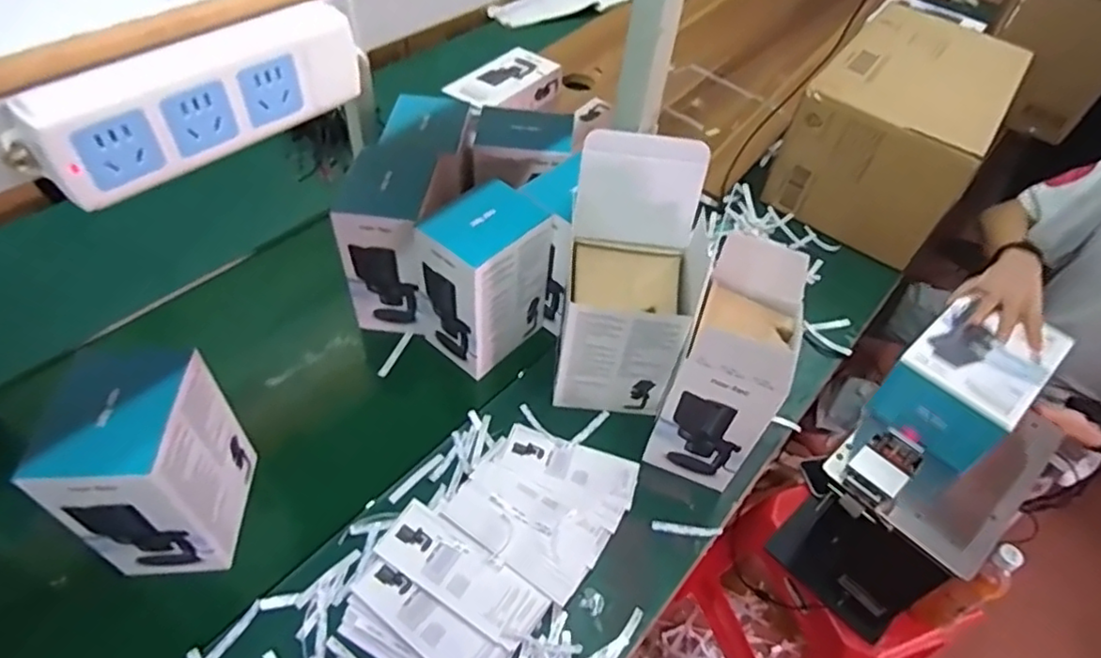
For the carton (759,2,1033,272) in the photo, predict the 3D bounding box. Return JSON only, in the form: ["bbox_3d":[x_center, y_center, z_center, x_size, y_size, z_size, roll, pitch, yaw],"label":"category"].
[{"bbox_3d":[0.681,-0.387,1.227,0.295,0.260,0.463,35,55,22],"label":"carton"}]

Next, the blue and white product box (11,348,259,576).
[{"bbox_3d":[-0.424,0.149,0.681,0.114,0.211,0.151,-3,50,-8],"label":"blue and white product box"}]

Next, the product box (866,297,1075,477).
[{"bbox_3d":[0.598,0.069,0.904,0.243,0.101,0.150,-33,60,-28],"label":"product box"}]

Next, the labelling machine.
[{"bbox_3d":[0.559,0.260,1.002,0.221,0.308,0.335,37,56,24],"label":"labelling machine"}]

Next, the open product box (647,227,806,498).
[{"bbox_3d":[0.222,0.052,0.787,0.115,0.276,0.166,21,51,12],"label":"open product box"}]

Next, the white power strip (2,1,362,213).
[{"bbox_3d":[-0.184,-0.123,0.340,0.031,0.051,0.177,35,55,23],"label":"white power strip"}]

